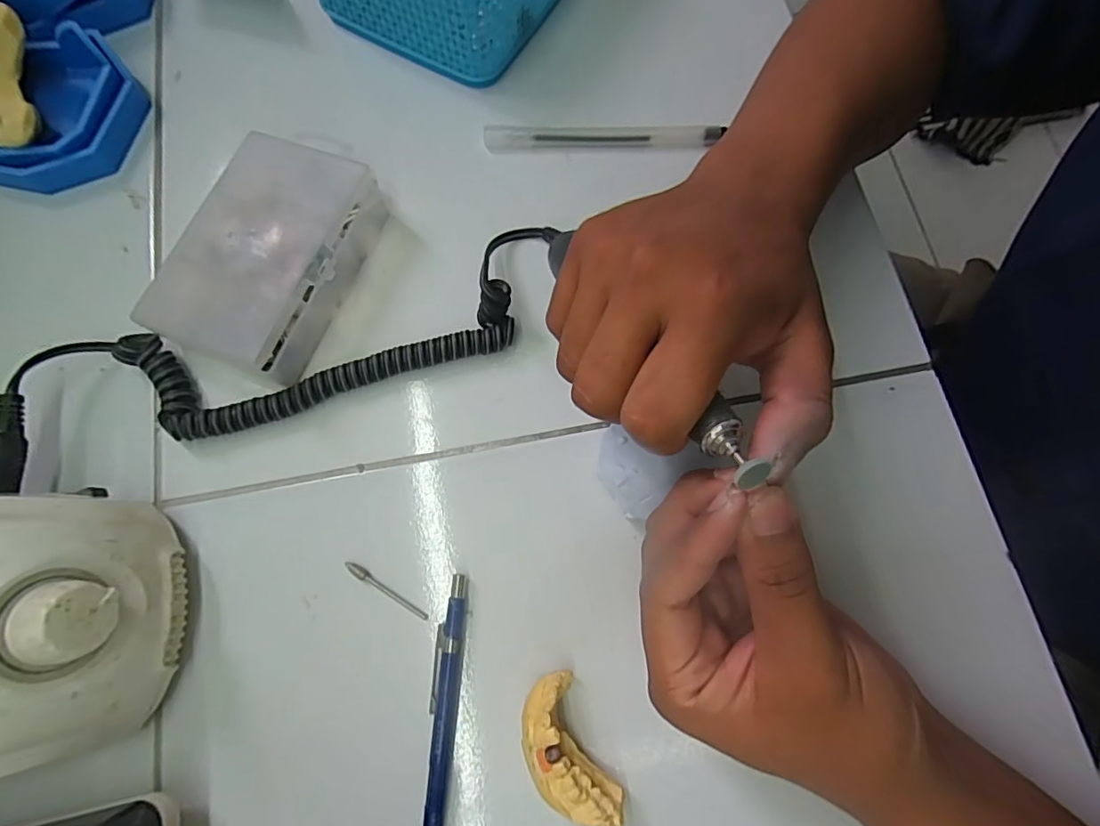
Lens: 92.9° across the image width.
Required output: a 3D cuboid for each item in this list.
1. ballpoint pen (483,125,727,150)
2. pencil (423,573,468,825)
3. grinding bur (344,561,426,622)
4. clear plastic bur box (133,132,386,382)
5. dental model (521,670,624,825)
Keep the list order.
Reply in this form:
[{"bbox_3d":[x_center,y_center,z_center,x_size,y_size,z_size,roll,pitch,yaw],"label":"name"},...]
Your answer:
[{"bbox_3d":[0.031,-0.162,0.307,0.136,0.008,0.012,-2,75,-1],"label":"ballpoint pen"},{"bbox_3d":[-0.048,0.139,0.224,0.012,0.011,0.132,4,75,0],"label":"pencil"},{"bbox_3d":[-0.076,0.082,0.242,0.045,0.004,0.005,31,77,7],"label":"grinding bur"},{"bbox_3d":[-0.141,-0.080,0.266,0.075,0.037,0.117,21,76,5],"label":"clear plastic bur box"},{"bbox_3d":[0.006,0.142,0.218,0.029,0.022,0.055,-25,77,-7],"label":"dental model"}]

